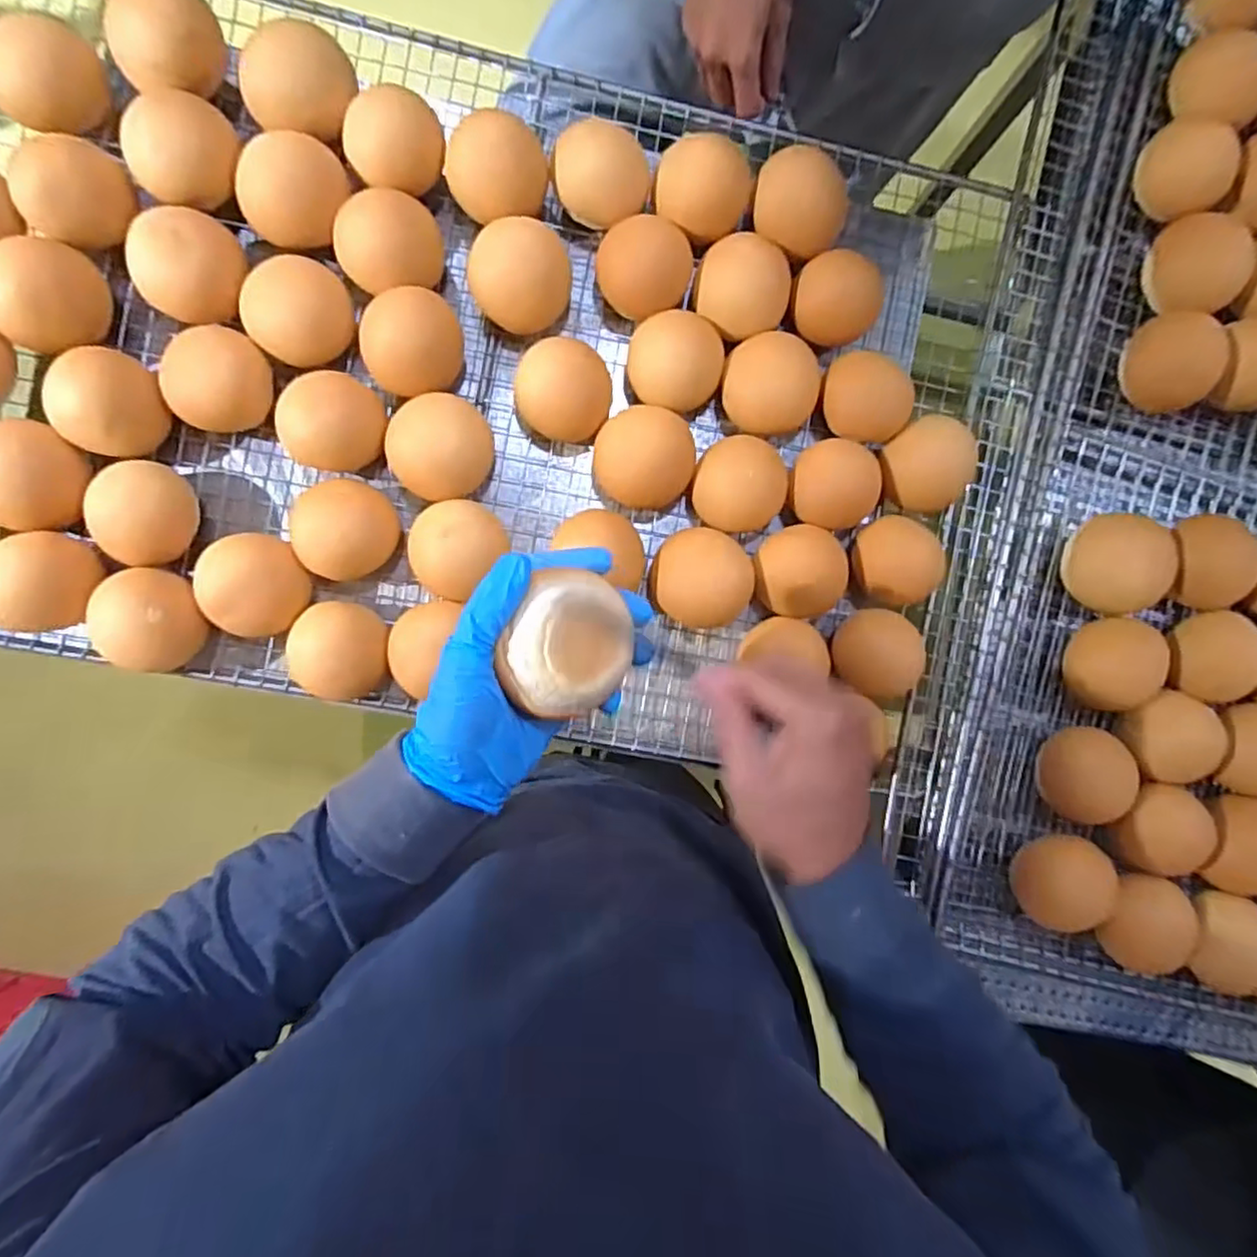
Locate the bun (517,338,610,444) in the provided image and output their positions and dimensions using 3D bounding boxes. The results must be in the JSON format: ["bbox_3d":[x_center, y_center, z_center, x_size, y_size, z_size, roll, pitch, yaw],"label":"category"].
[{"bbox_3d":[-0.052,-0.187,0.528,0.073,0.053,0.066,11,90,-4],"label":"bun"}]

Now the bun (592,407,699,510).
[{"bbox_3d":[0.013,-0.138,0.536,0.081,0.040,0.073,6,90,-4],"label":"bun"}]

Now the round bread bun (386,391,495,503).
[{"bbox_3d":[-0.150,-0.144,0.528,0.081,0.046,0.079,43,87,-4],"label":"round bread bun"}]

